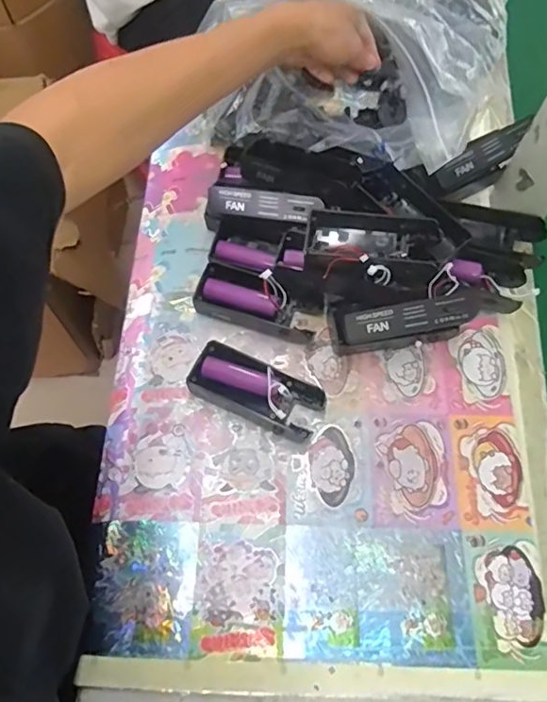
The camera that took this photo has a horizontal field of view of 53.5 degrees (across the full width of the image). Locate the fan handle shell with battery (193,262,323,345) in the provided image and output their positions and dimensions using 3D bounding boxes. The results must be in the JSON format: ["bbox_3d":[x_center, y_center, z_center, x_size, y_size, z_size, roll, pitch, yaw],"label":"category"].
[{"bbox_3d":[-0.014,-0.042,0.477,0.107,0.028,0.044,18,66,6],"label":"fan handle shell with battery"}]

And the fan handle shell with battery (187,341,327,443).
[{"bbox_3d":[-0.014,0.034,0.446,0.107,0.031,0.047,24,67,8],"label":"fan handle shell with battery"}]

